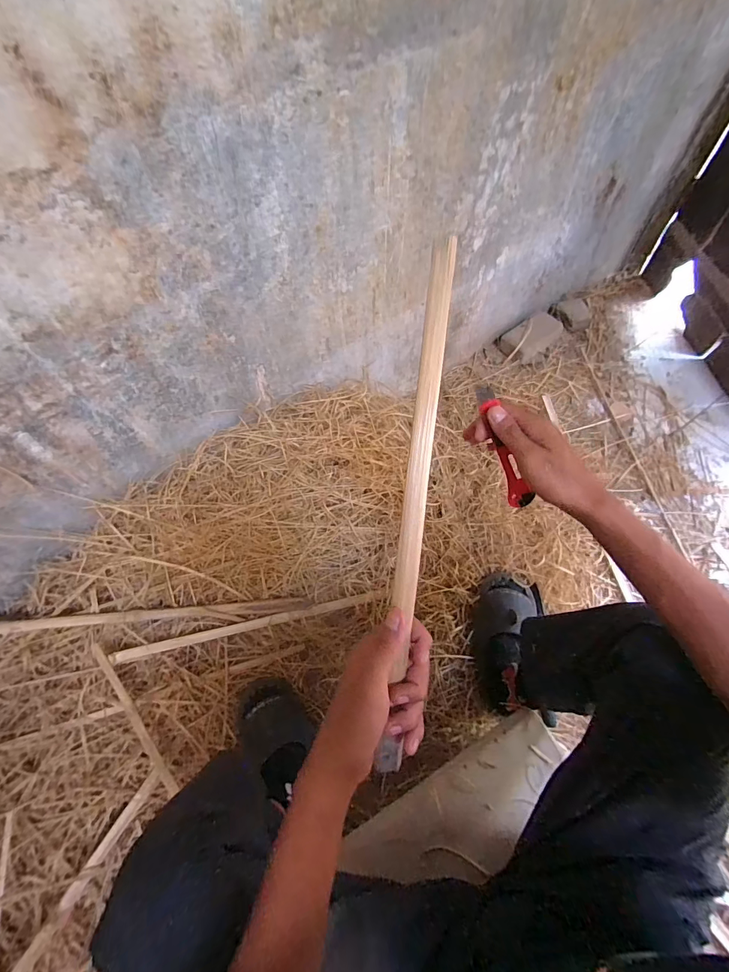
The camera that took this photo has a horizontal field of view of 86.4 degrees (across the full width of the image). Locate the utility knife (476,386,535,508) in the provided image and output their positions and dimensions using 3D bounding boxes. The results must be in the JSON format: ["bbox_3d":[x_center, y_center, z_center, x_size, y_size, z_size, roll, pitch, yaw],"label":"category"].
[{"bbox_3d":[0.156,-0.038,0.431,0.022,0.158,0.020,-40,30,-17],"label":"utility knife"}]

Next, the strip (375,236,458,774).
[{"bbox_3d":[0.042,0.023,0.326,0.020,0.012,0.438,6,93,6],"label":"strip"}]

